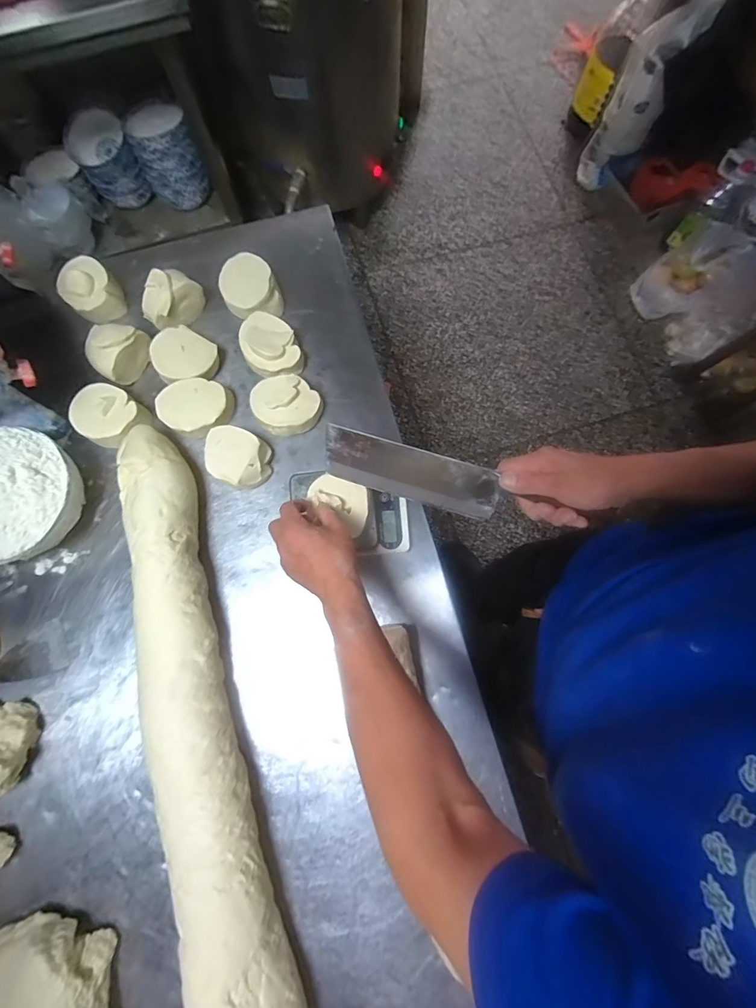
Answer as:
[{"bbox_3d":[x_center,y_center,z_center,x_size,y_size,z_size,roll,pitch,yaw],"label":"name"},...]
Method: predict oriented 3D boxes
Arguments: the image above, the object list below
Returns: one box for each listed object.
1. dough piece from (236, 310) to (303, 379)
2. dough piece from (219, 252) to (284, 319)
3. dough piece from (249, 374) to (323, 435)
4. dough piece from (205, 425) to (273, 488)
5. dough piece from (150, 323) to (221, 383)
[{"bbox_3d":[-0.173,-0.250,0.716,0.087,0.054,0.111,-21,78,-5],"label":"dough piece"},{"bbox_3d":[-0.211,-0.351,0.735,0.090,0.058,0.110,-29,79,-6],"label":"dough piece"},{"bbox_3d":[-0.142,-0.151,0.691,0.096,0.056,0.089,0,77,0],"label":"dough piece"},{"bbox_3d":[-0.211,-0.066,0.670,0.088,0.066,0.088,7,77,2],"label":"dough piece"},{"bbox_3d":[-0.310,-0.231,0.710,0.085,0.053,0.091,0,77,0],"label":"dough piece"}]

